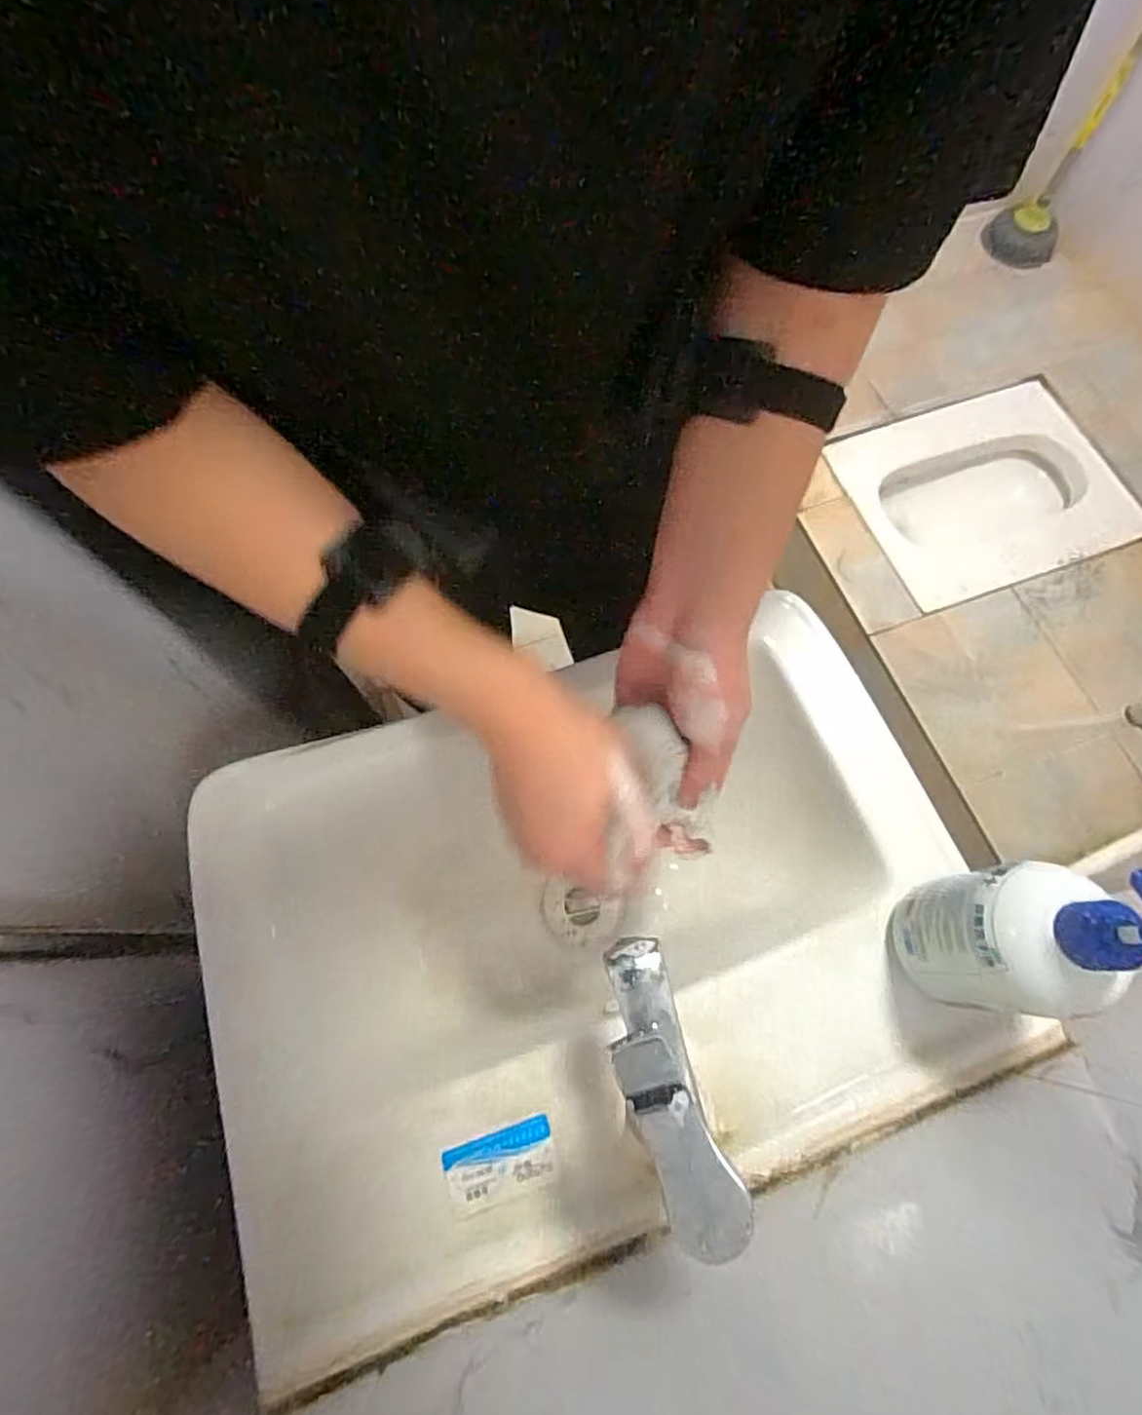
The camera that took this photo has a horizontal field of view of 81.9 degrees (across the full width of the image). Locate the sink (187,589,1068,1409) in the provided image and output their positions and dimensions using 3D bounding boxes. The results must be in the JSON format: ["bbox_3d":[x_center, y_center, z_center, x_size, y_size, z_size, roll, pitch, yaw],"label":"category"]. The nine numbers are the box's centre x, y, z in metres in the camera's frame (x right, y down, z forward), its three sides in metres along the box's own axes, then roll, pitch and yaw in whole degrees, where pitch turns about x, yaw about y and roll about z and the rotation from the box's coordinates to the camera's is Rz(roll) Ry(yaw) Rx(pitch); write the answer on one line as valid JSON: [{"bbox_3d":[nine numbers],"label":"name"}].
[{"bbox_3d":[0.013,0.152,0.491,0.493,0.128,0.346,-18,70,-7],"label":"sink"}]

